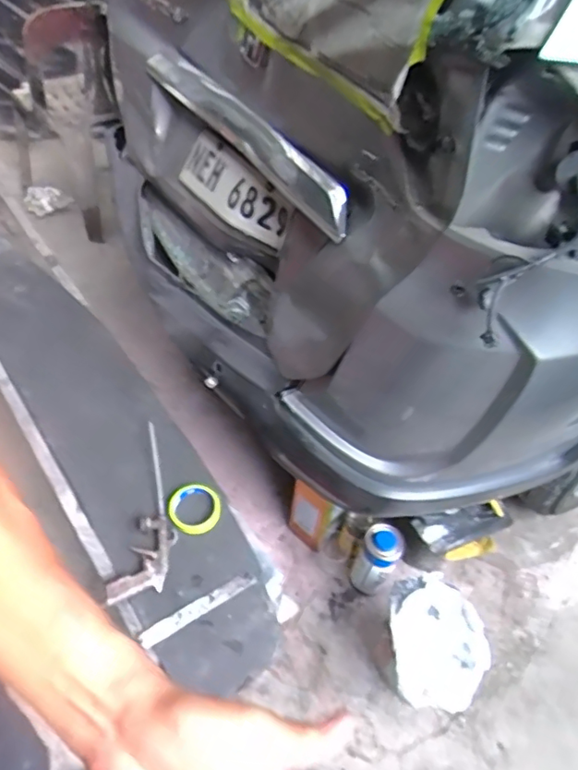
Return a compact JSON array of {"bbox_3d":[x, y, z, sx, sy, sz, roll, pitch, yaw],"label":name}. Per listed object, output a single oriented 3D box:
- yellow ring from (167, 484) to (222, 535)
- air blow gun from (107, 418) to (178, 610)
[{"bbox_3d":[-0.177,0.227,1.026,0.099,0.019,0.089,26,52,15],"label":"yellow ring"},{"bbox_3d":[-0.250,0.227,1.030,0.096,0.029,0.336,7,50,-1],"label":"air blow gun"}]

